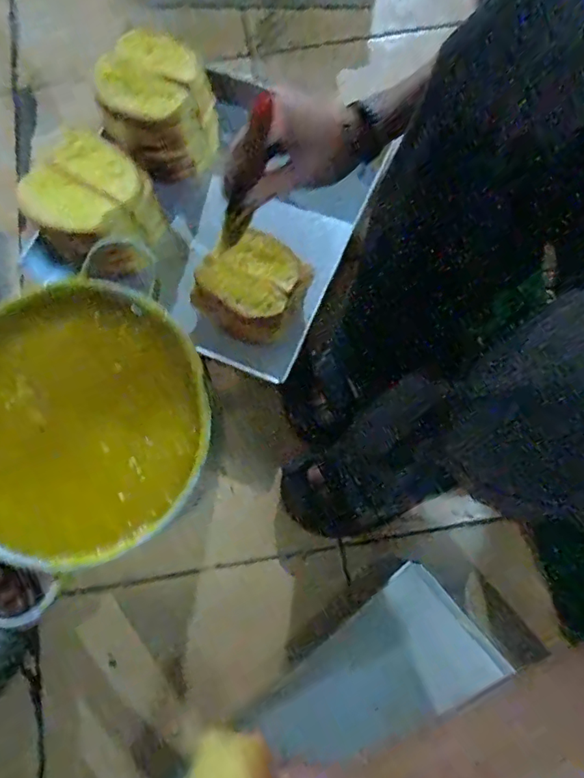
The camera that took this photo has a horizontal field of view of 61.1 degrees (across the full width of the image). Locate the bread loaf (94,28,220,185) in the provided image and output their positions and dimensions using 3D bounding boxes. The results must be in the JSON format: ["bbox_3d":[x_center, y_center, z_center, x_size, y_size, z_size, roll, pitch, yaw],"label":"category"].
[{"bbox_3d":[-0.186,-0.394,0.706,0.151,0.124,0.153,0,76,1],"label":"bread loaf"}]

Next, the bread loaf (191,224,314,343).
[{"bbox_3d":[-0.059,-0.138,0.688,0.133,0.079,0.134,0,76,1],"label":"bread loaf"}]

